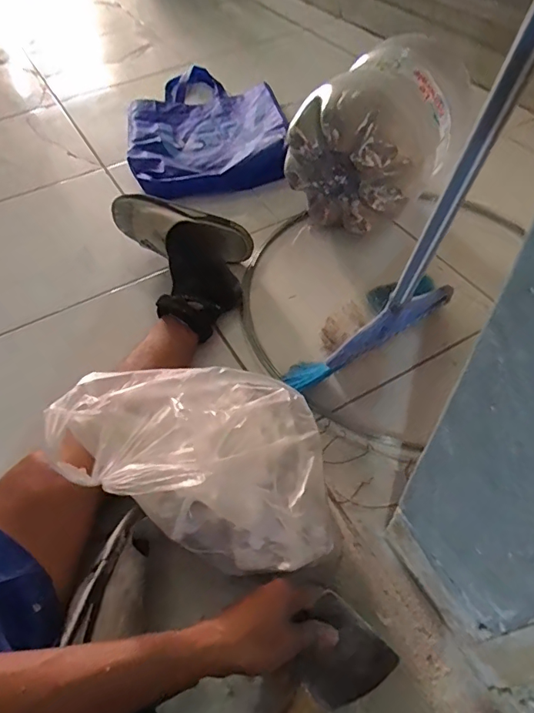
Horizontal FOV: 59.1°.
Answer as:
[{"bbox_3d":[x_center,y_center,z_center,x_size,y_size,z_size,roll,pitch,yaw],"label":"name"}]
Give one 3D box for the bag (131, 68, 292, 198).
[{"bbox_3d":[-0.156,-0.576,1.134,0.357,0.069,0.555,-11,53,-5],"label":"bag"}]

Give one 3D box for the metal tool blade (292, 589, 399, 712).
[{"bbox_3d":[0.067,0.273,0.427,0.090,0.008,0.074,44,79,-1],"label":"metal tool blade"}]

